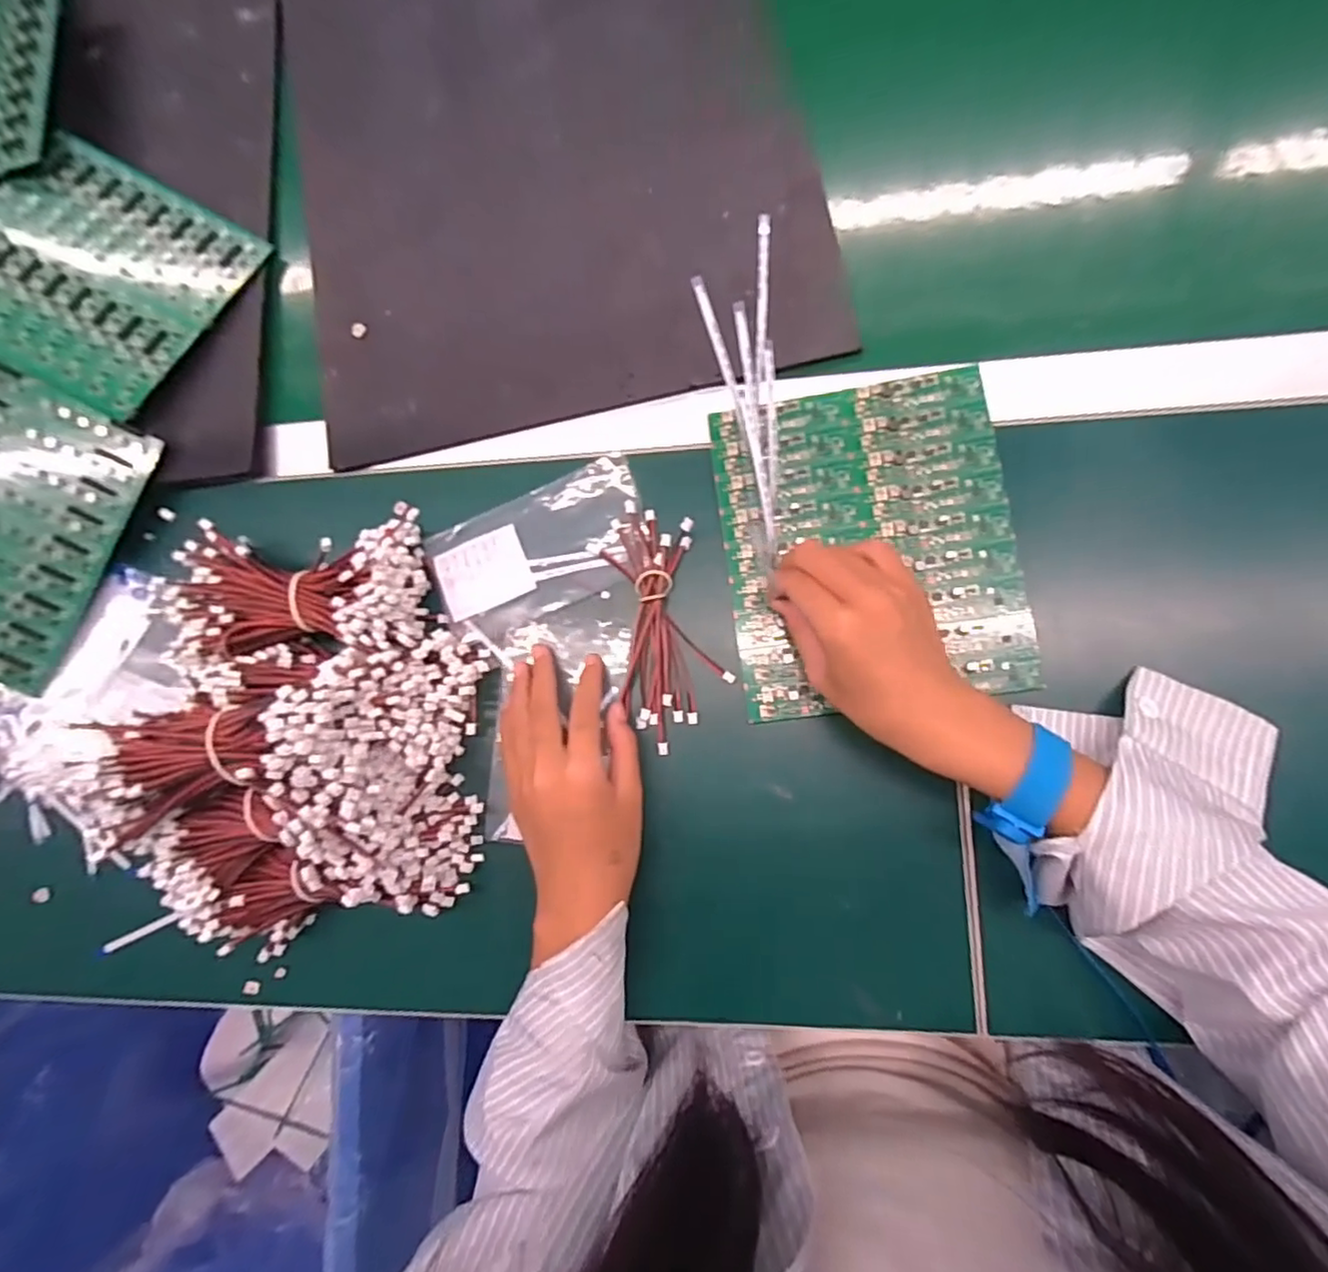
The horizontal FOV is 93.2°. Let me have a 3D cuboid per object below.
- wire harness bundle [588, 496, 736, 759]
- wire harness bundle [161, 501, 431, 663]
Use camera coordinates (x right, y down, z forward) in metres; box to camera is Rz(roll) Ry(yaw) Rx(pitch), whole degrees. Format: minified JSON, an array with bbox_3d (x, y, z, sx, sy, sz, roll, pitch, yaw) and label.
[{"bbox_3d":[-0.002,-0.010,0.386,0.064,0.017,0.146,-17,80,5],"label":"wire harness bundle"},{"bbox_3d":[-0.240,-0.033,0.406,0.161,0.049,0.093,-5,83,6],"label":"wire harness bundle"}]

